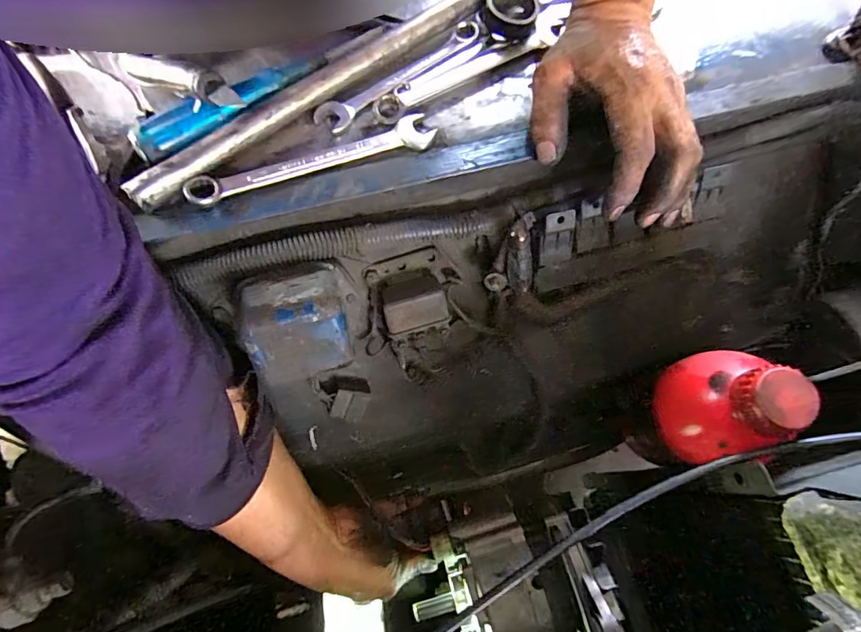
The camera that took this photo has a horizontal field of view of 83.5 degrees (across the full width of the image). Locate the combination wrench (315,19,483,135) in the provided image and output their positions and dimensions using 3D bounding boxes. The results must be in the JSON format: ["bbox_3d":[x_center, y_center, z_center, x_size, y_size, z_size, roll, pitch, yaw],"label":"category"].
[{"bbox_3d":[-0.024,-0.182,0.359,0.147,0.006,0.022,-40,76,-15],"label":"combination wrench"}]

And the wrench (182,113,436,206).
[{"bbox_3d":[-0.078,-0.107,0.326,0.167,0.012,0.025,-19,71,-9],"label":"wrench"}]

